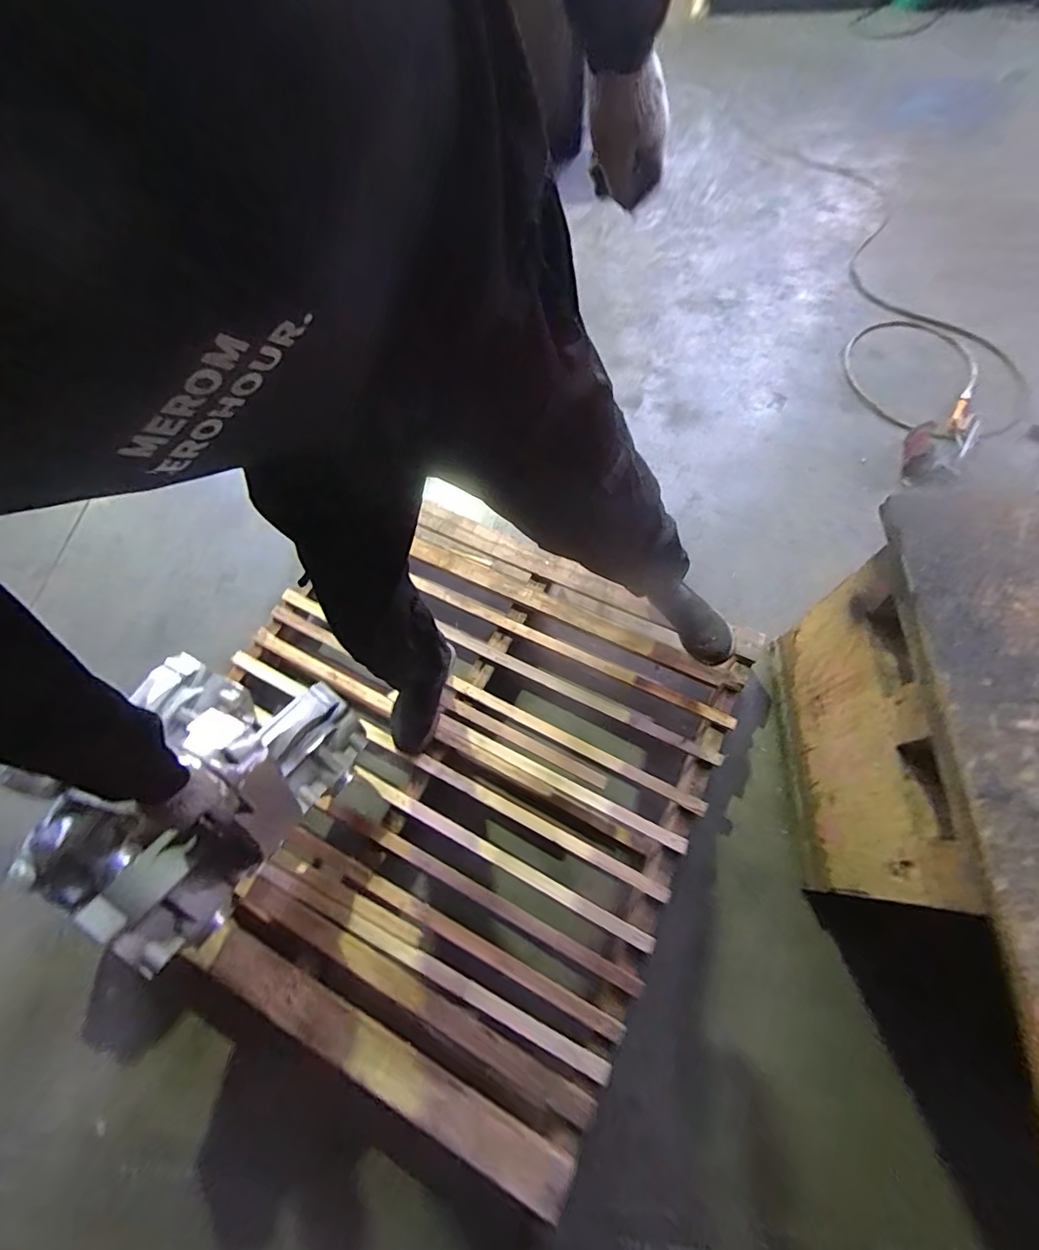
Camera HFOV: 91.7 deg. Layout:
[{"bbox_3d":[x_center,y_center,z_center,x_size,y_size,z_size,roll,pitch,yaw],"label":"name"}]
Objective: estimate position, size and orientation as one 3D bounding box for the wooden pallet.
[{"bbox_3d":[-0.191,0.303,1.216,1.154,0.155,1.171,26,68,13],"label":"wooden pallet"}]

